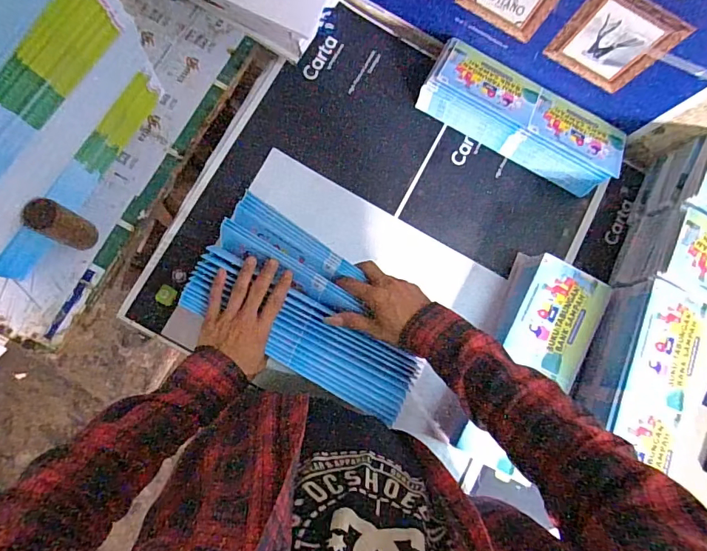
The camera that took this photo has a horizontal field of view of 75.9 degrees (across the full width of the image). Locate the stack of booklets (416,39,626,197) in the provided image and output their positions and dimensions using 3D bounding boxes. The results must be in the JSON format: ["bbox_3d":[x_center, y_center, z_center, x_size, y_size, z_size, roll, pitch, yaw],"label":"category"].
[{"bbox_3d":[0.264,-0.245,0.711,0.317,0.070,0.125,30,80,-2],"label":"stack of booklets"}]

